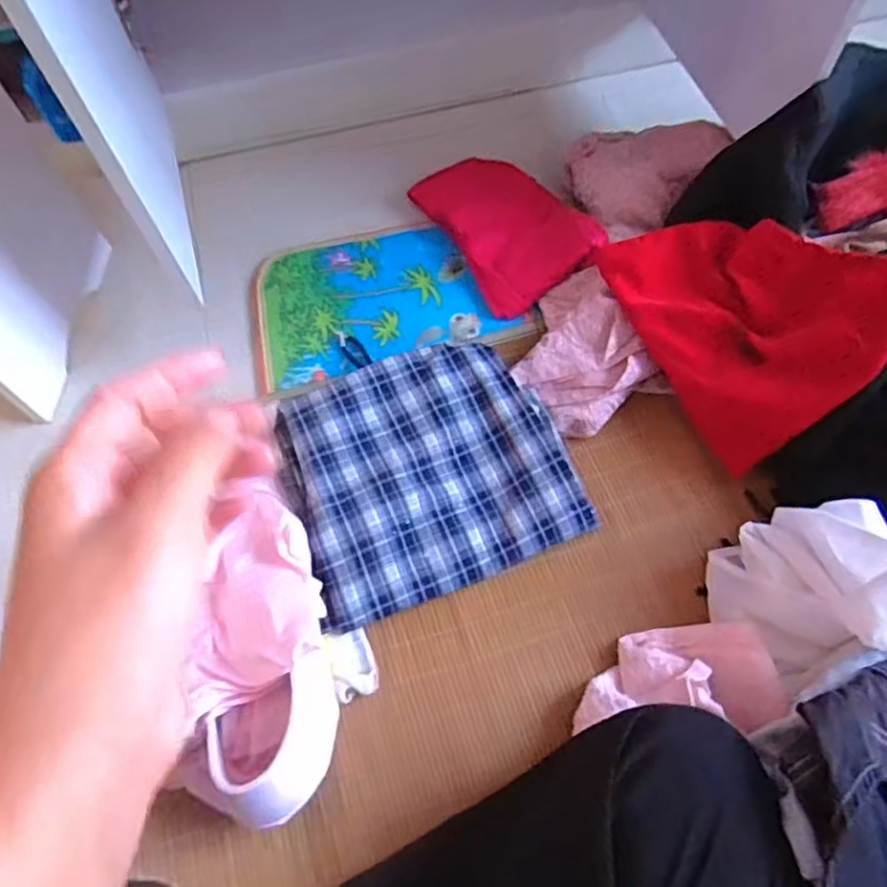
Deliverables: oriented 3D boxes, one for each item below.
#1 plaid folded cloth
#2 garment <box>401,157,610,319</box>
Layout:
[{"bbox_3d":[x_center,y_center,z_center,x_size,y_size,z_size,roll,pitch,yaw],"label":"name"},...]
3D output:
[{"bbox_3d":[-0.018,0.022,0.651,0.266,0.051,0.238,-22,64,-9],"label":"plaid folded cloth"},{"bbox_3d":[0.071,-0.272,0.789,0.138,0.060,0.242,-27,65,-11],"label":"garment"}]

